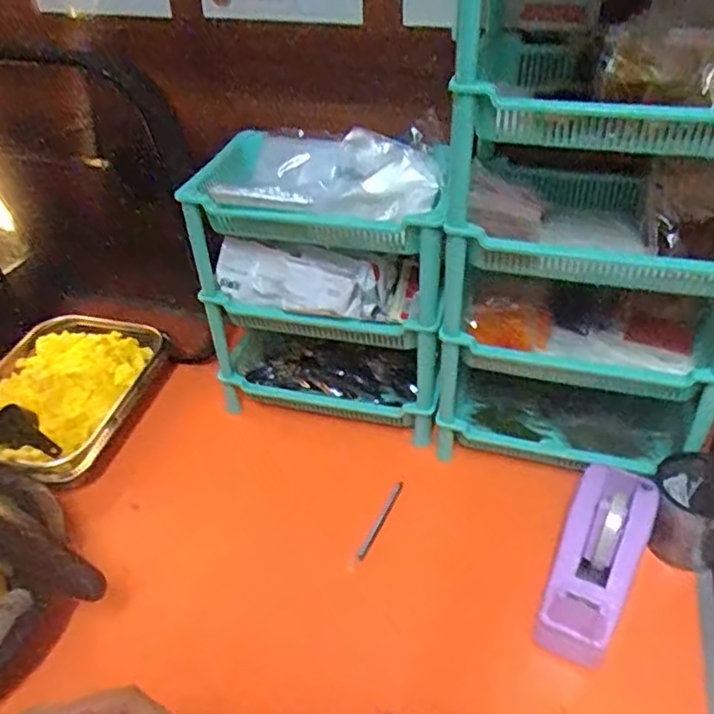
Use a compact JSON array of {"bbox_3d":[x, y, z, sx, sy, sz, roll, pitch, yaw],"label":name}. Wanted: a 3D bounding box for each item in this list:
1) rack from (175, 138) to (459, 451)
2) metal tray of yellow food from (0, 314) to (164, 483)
[{"bbox_3d":[-0.033,-0.093,0.848,0.307,0.325,0.194,8,40,11],"label":"rack"},{"bbox_3d":[-0.424,0.039,0.918,0.234,0.037,0.313,5,39,8],"label":"metal tray of yellow food"}]

